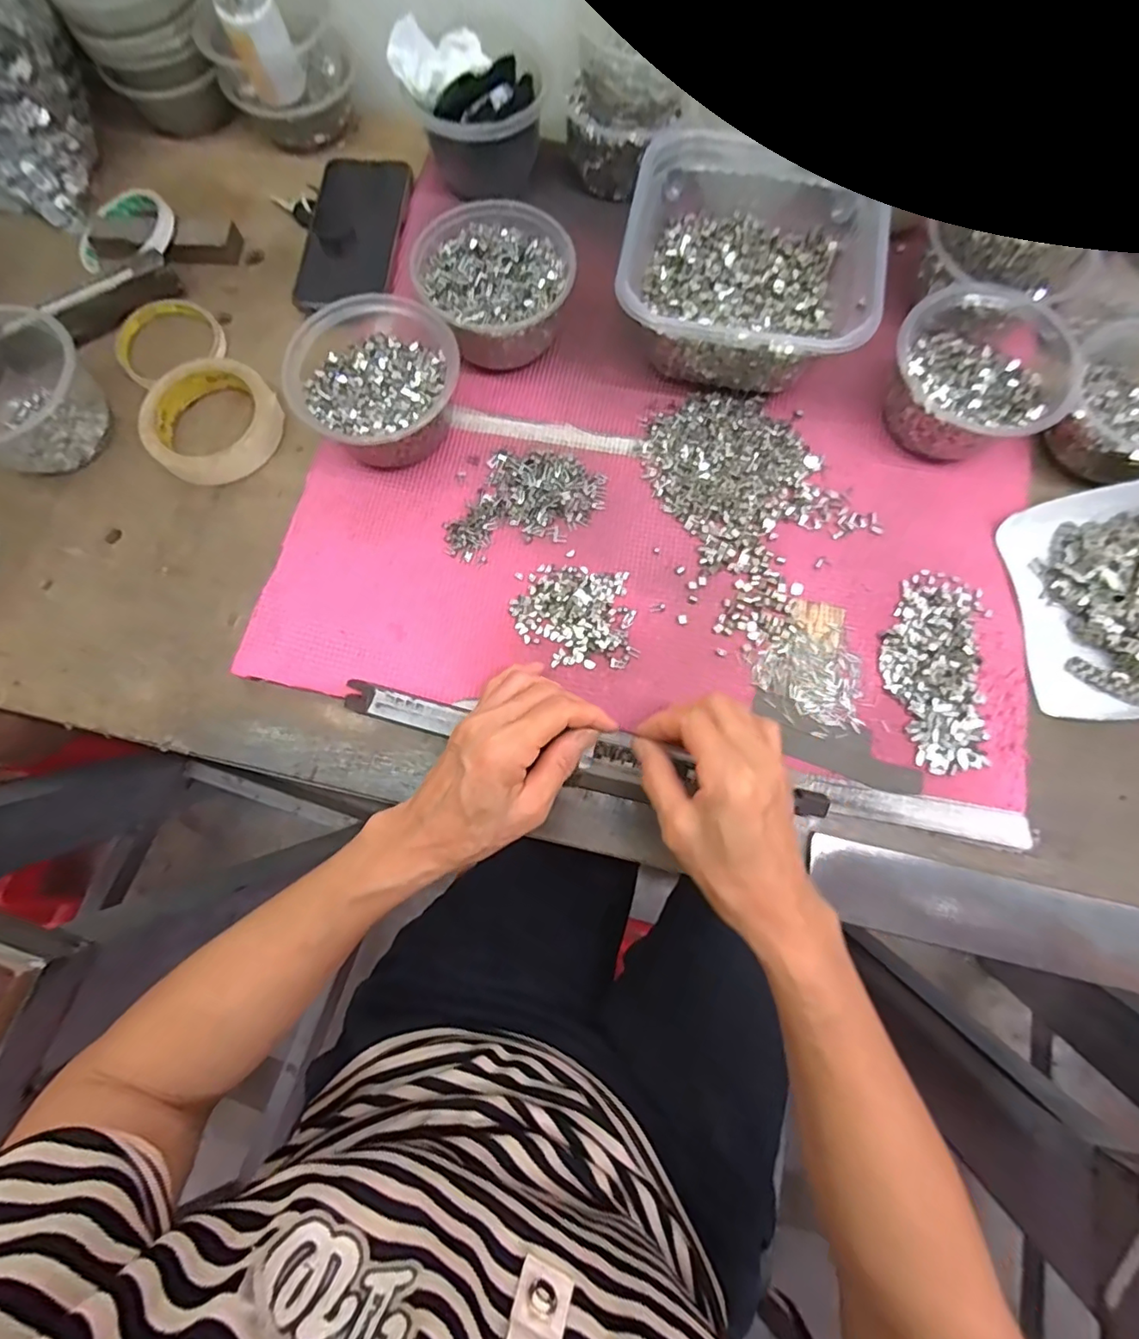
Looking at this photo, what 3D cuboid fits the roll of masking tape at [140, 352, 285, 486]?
[{"bbox_3d":[-0.281,-0.198,0.431,0.095,0.020,0.107,-44,80,-9],"label":"roll of masking tape"}]

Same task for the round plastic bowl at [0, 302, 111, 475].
[{"bbox_3d":[-0.413,-0.207,0.412,0.109,0.059,0.109,0,76,1],"label":"round plastic bowl"}]

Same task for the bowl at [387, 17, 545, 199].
[{"bbox_3d":[-0.080,-0.456,0.455,0.101,0.075,0.085,-17,77,-3],"label":"bowl"}]

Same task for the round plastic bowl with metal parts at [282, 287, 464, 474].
[{"bbox_3d":[-0.134,-0.201,0.402,0.109,0.060,0.111,0,76,1],"label":"round plastic bowl with metal parts"}]

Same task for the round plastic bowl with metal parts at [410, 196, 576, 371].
[{"bbox_3d":[-0.054,-0.287,0.426,0.109,0.056,0.113,0,76,1],"label":"round plastic bowl with metal parts"}]

